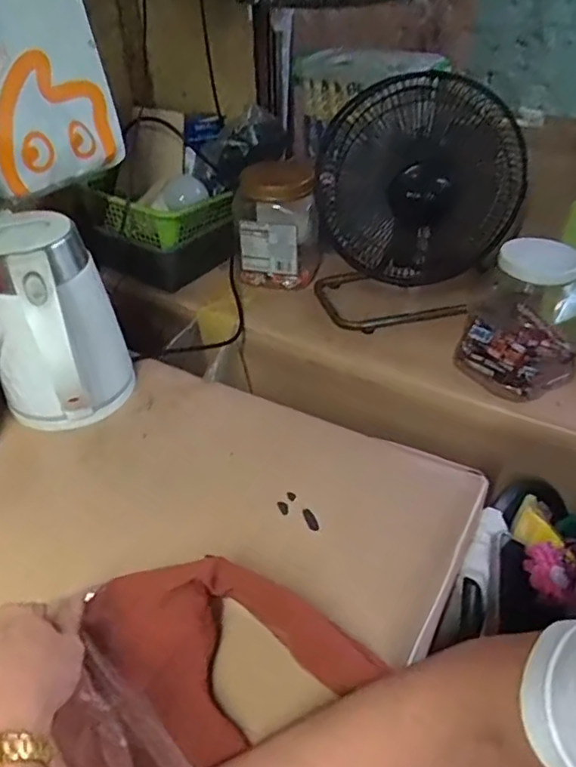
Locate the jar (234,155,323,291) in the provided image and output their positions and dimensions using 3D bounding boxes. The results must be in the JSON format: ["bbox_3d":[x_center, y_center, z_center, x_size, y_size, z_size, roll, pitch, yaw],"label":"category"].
[{"bbox_3d":[-0.016,-0.254,0.939,0.133,0.173,0.120,1,38,2],"label":"jar"}]

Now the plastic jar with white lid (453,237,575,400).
[{"bbox_3d":[0.294,-0.087,0.729,0.133,0.172,0.127,-1,38,0],"label":"plastic jar with white lid"}]

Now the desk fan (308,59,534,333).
[{"bbox_3d":[0.175,-0.255,0.824,0.267,0.299,0.177,6,39,9],"label":"desk fan"}]

